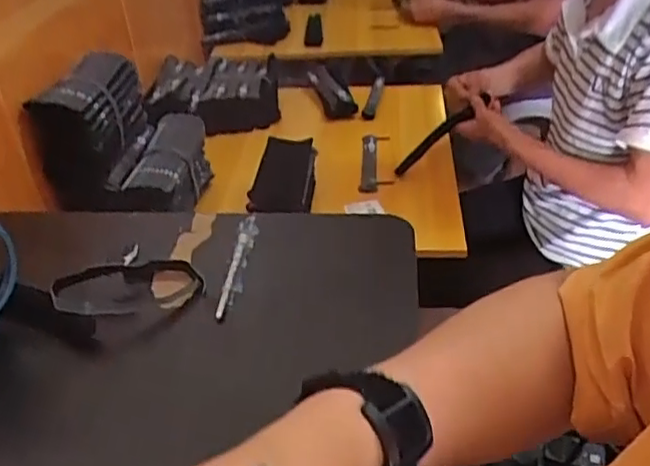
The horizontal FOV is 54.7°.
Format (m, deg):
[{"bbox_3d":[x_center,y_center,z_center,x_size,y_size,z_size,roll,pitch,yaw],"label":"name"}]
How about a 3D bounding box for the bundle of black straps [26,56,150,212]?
[{"bbox_3d":[-0.334,-0.160,0.904,0.093,0.154,0.175,3,37,8],"label":"bundle of black straps"}]

